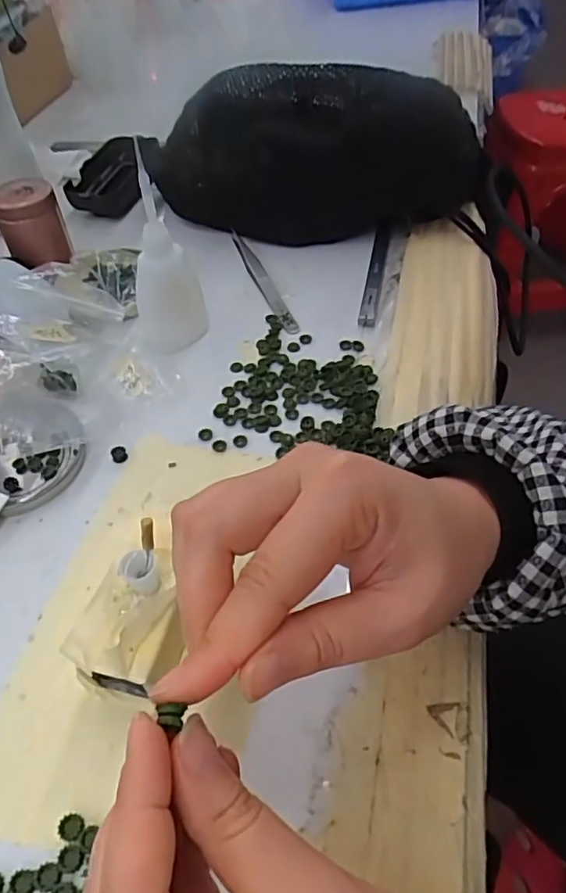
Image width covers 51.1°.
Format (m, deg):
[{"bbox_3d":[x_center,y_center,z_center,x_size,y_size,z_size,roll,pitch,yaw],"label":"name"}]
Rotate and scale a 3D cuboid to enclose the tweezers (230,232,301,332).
[{"bbox_3d":[-0.018,-0.129,0.441,0.012,0.006,0.139,-18,52,-12],"label":"tweezers"}]

